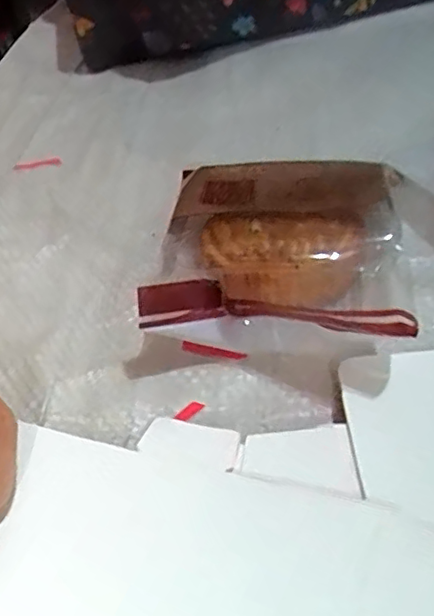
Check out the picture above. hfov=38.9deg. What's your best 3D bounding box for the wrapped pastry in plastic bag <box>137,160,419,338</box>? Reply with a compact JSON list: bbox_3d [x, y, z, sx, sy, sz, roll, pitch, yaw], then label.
[{"bbox_3d":[0.023,-0.022,0.250,0.091,0.041,0.110,0,44,10],"label":"wrapped pastry in plastic bag"}]

